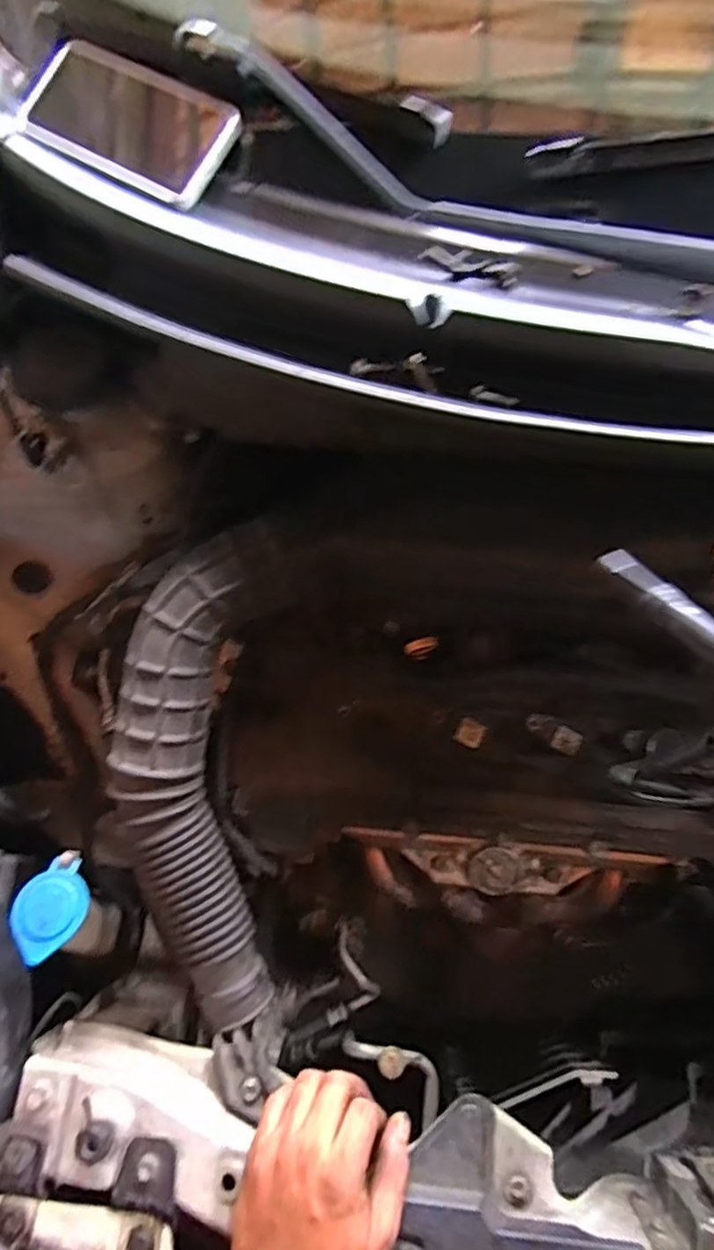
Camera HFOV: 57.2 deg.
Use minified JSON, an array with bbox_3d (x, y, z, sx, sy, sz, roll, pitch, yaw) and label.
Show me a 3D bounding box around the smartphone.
[{"bbox_3d":[-0.178,-0.385,0.501,0.182,0.013,0.094,33,85,16],"label":"smartphone"}]

